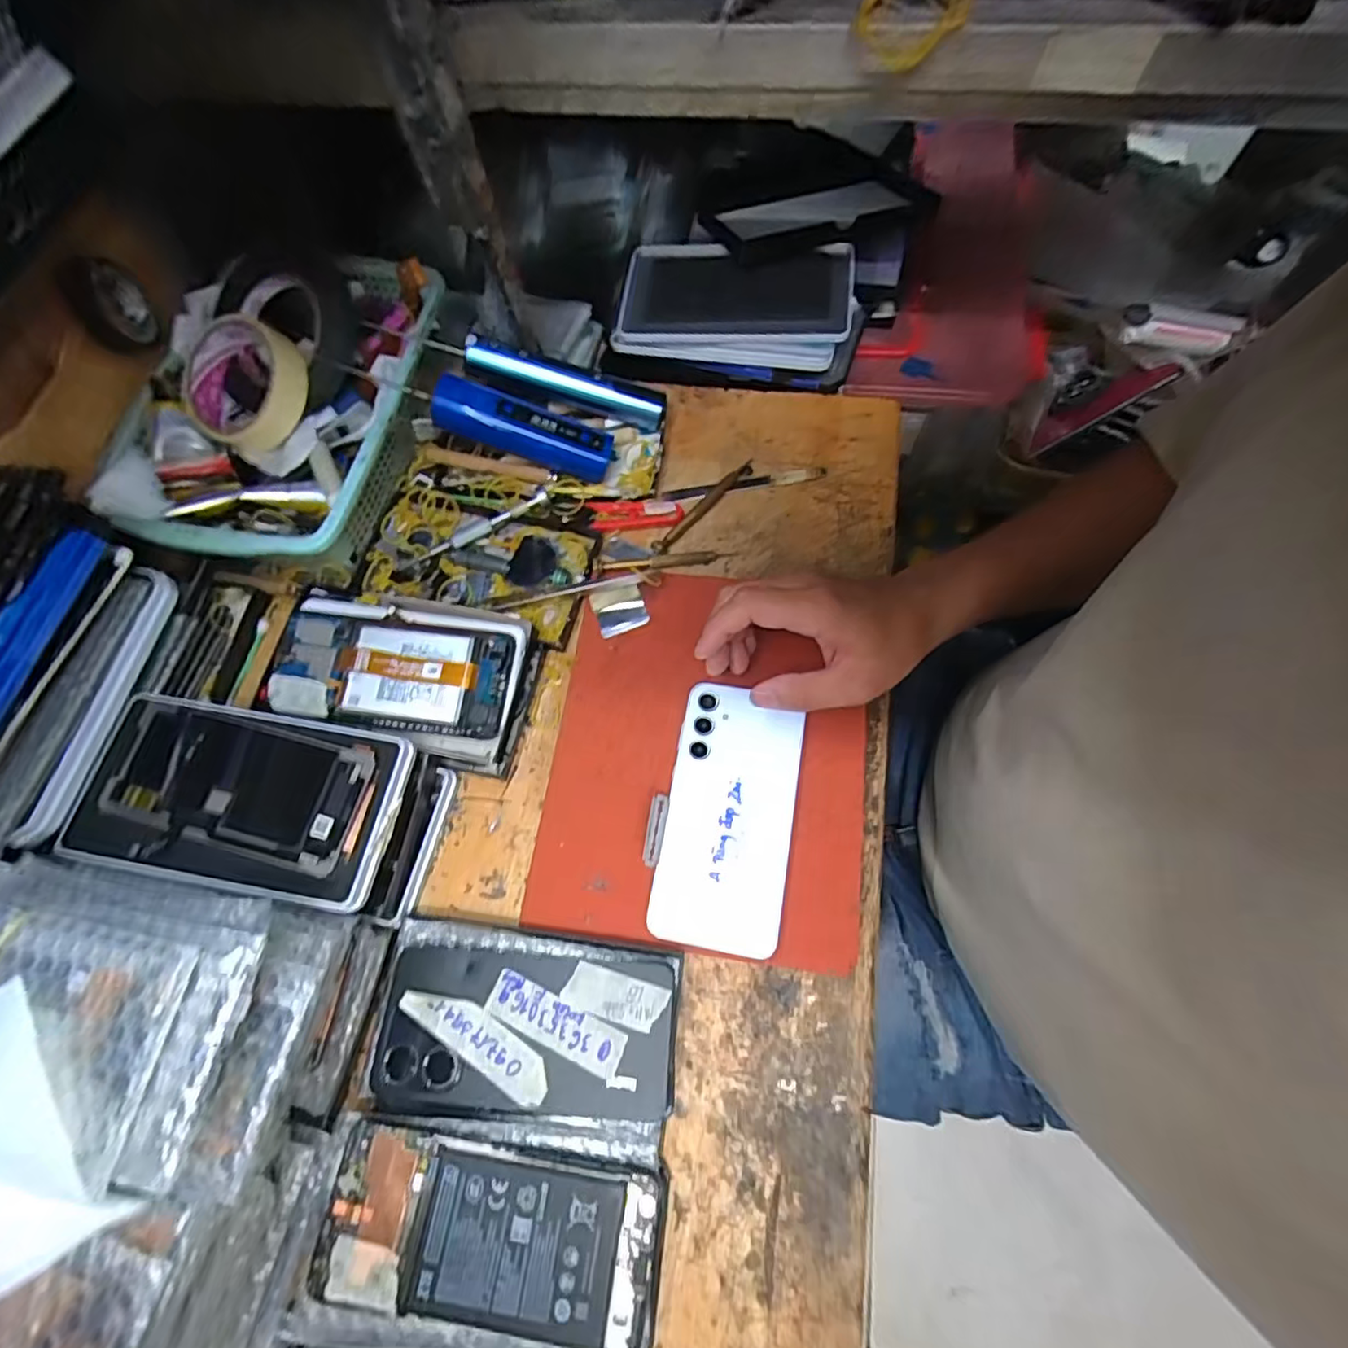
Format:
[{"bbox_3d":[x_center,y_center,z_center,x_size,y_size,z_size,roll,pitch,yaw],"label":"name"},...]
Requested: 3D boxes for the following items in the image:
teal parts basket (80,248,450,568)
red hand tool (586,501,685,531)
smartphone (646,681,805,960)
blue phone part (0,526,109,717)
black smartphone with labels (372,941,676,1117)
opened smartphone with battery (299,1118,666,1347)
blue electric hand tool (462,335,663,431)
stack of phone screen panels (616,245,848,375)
[{"bbox_3d":[-0.288,-0.200,0.455,0.191,0.066,0.259,9,70,7],"label":"teal parts basket"},{"bbox_3d":[-0.029,-0.122,0.469,0.071,0.009,0.021,-1,69,3],"label":"red hand tool"},{"bbox_3d":[0.034,0.085,0.378,0.076,0.009,0.156,9,71,3],"label":"smartphone"},{"bbox_3d":[-0.348,-0.016,0.324,0.021,0.017,0.136,9,70,7],"label":"blue phone part"},{"bbox_3d":[-0.079,0.194,0.333,0.157,0.013,0.076,2,64,3],"label":"black smartphone with labels"},{"bbox_3d":[-0.090,0.276,0.302,0.166,0.007,0.073,8,66,3],"label":"opened smartphone with battery"},{"bbox_3d":[-0.082,-0.229,0.477,0.152,0.026,0.027,12,69,-12],"label":"blue electric hand tool"},{"bbox_3d":[0.047,-0.300,0.497,0.183,0.028,0.103,6,76,9],"label":"stack of phone screen panels"}]

